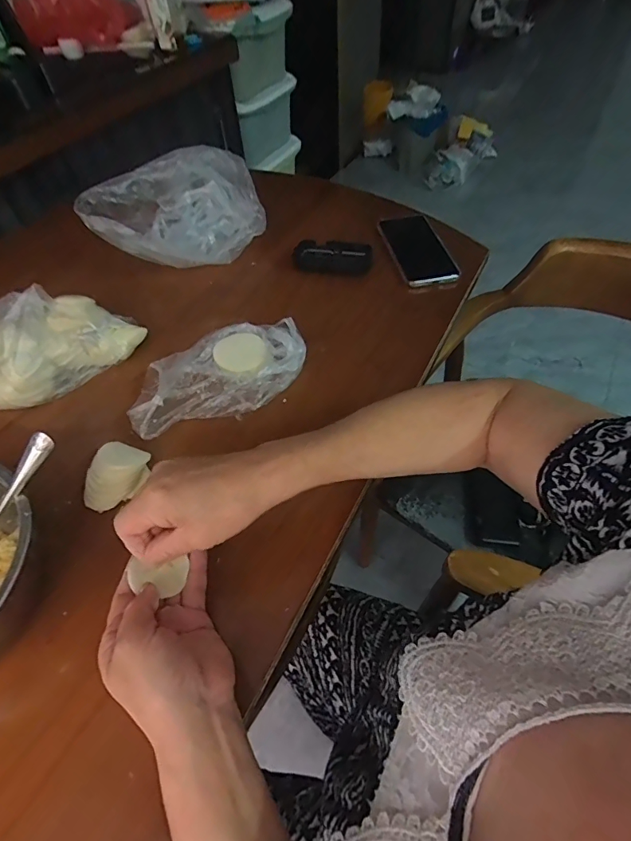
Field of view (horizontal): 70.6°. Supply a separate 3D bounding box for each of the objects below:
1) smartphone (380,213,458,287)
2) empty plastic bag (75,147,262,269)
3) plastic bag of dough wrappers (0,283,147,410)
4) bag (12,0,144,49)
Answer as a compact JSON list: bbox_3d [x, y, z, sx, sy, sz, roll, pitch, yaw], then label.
[{"bbox_3d":[0.147,-0.252,0.648,0.077,0.010,0.163,-12,52,-5],"label":"smartphone"},{"bbox_3d":[-0.190,-0.285,0.618,0.234,0.117,0.106,-28,55,-16],"label":"empty plastic bag"},{"bbox_3d":[-0.310,-0.100,0.510,0.185,0.085,0.117,-38,59,-23],"label":"plastic bag of dough wrappers"},{"bbox_3d":[-0.503,-0.886,0.954,0.194,0.118,0.189,-2,52,3],"label":"bag"}]

